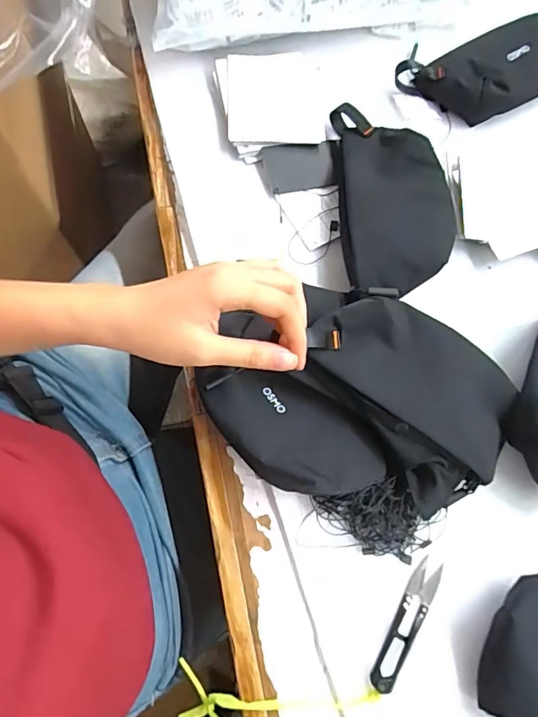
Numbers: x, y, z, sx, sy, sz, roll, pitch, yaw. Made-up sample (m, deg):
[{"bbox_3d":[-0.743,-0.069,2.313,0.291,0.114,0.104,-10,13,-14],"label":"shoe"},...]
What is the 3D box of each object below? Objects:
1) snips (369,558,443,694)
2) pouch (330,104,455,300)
[{"bbox_3d":[0.108,0.206,0.351,0.023,0.011,0.099,29,76,6],"label":"snips"},{"bbox_3d":[0.118,-0.155,0.436,0.097,0.044,0.223,-1,75,-2],"label":"pouch"}]

